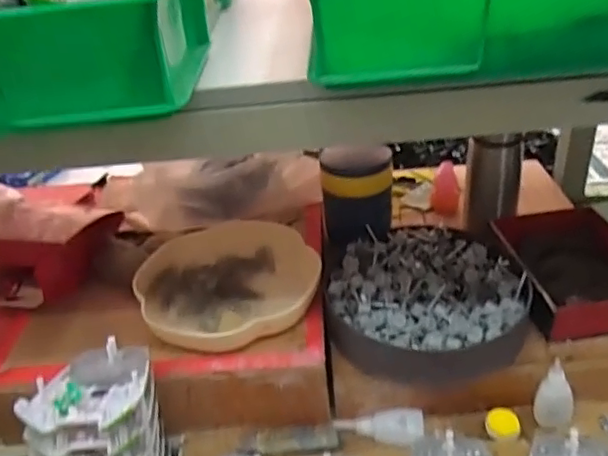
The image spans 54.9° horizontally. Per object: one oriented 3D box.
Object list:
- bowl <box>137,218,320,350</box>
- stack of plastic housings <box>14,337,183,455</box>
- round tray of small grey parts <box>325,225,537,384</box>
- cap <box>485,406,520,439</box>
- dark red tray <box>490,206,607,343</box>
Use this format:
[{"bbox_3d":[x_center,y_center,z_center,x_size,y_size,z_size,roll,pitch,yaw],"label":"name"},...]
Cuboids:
[{"bbox_3d":[-0.083,0.062,0.656,0.190,0.043,0.187,-3,34,2],"label":"bowl"},{"bbox_3d":[-0.175,0.192,0.534,0.100,0.140,0.124,-7,33,6],"label":"stack of plastic housings"},{"bbox_3d":[0.130,0.077,0.635,0.210,0.052,0.195,-10,34,-8],"label":"round tray of small grey parts"},{"bbox_3d":[0.196,0.192,0.579,0.031,0.010,0.032,-3,34,2],"label":"cap"},{"bbox_3d":[0.302,0.046,0.654,0.138,0.049,0.180,-6,34,-1],"label":"dark red tray"}]

